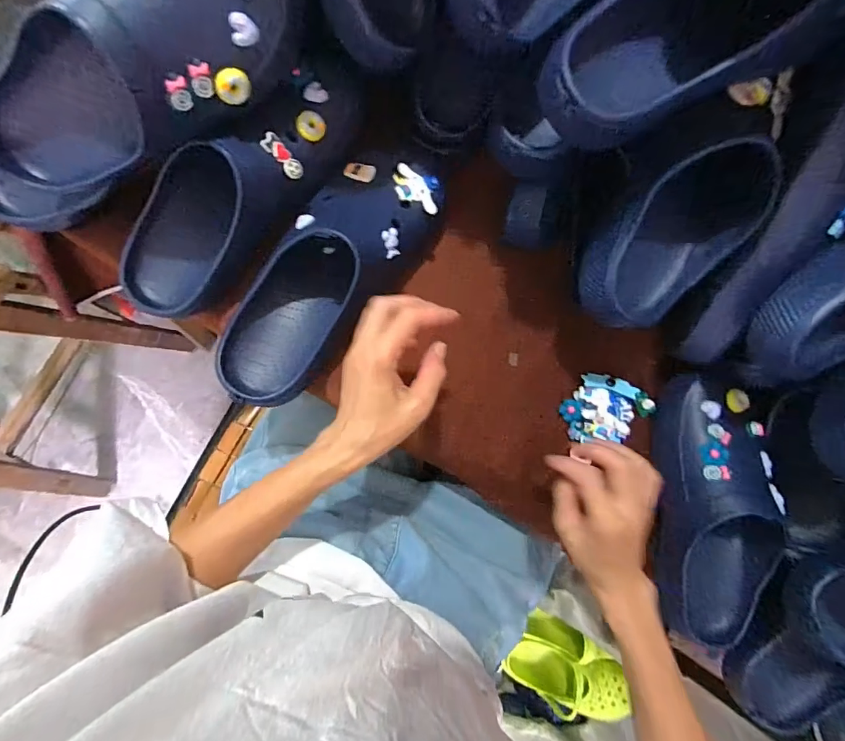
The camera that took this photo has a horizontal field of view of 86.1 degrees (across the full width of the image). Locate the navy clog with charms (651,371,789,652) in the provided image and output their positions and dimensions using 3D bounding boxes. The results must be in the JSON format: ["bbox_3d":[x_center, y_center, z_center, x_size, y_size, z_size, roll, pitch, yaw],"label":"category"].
[{"bbox_3d":[0.301,0.139,0.468,0.117,0.083,0.267,13,82,-6],"label":"navy clog with charms"}]

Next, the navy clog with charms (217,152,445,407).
[{"bbox_3d":[-0.083,-0.092,0.444,0.120,0.095,0.294,38,80,-2],"label":"navy clog with charms"}]

